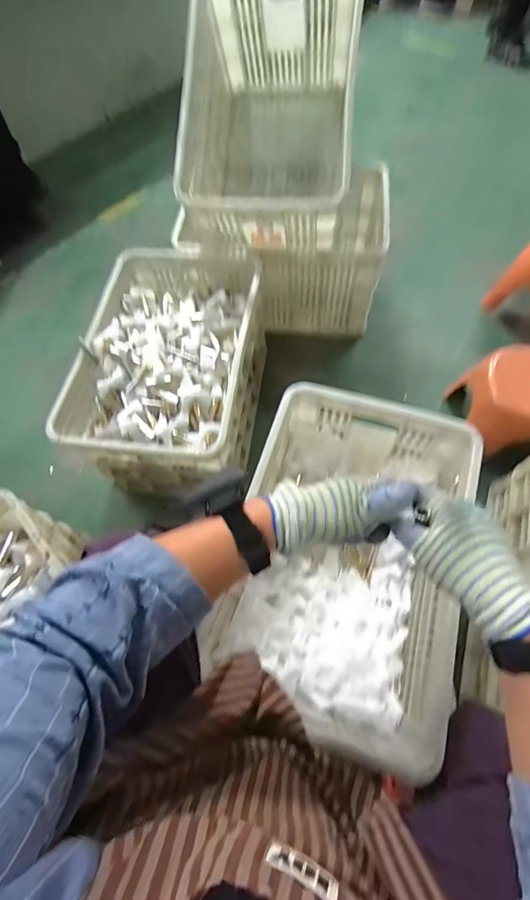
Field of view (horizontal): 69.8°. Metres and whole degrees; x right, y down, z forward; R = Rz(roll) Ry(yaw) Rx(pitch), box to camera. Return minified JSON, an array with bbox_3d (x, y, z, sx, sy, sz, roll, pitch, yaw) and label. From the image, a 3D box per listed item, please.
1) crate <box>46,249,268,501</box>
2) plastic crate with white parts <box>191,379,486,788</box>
[{"bbox_3d":[-0.212,-0.185,0.937,0.362,0.284,0.536,6,65,6],"label":"crate"},{"bbox_3d":[0.136,0.183,0.701,0.349,0.237,0.540,18,67,11],"label":"plastic crate with white parts"}]

